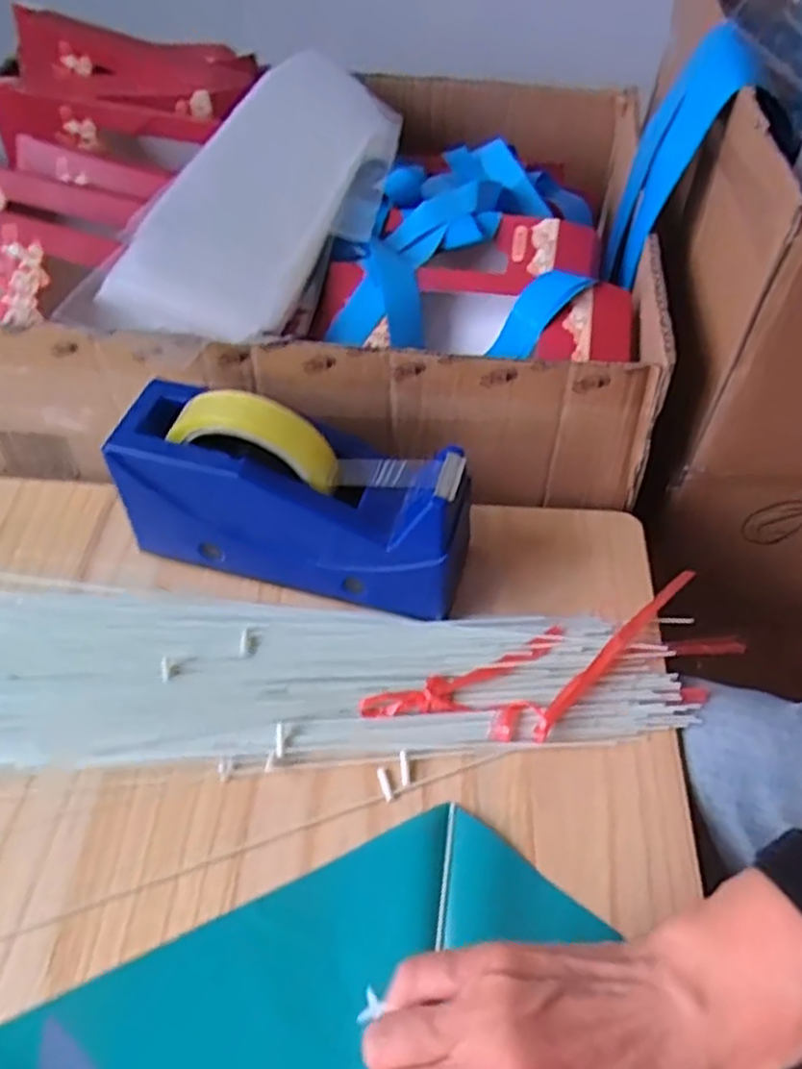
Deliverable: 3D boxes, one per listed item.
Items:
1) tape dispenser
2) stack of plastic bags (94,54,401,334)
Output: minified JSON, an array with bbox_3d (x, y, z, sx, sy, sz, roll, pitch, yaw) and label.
[{"bbox_3d":[-0.058,-0.024,0.424,0.200,0.108,0.067,13,54,8],"label":"tape dispenser"},{"bbox_3d":[-0.080,-0.266,0.521,0.105,0.046,0.355,15,54,12],"label":"stack of plastic bags"}]

